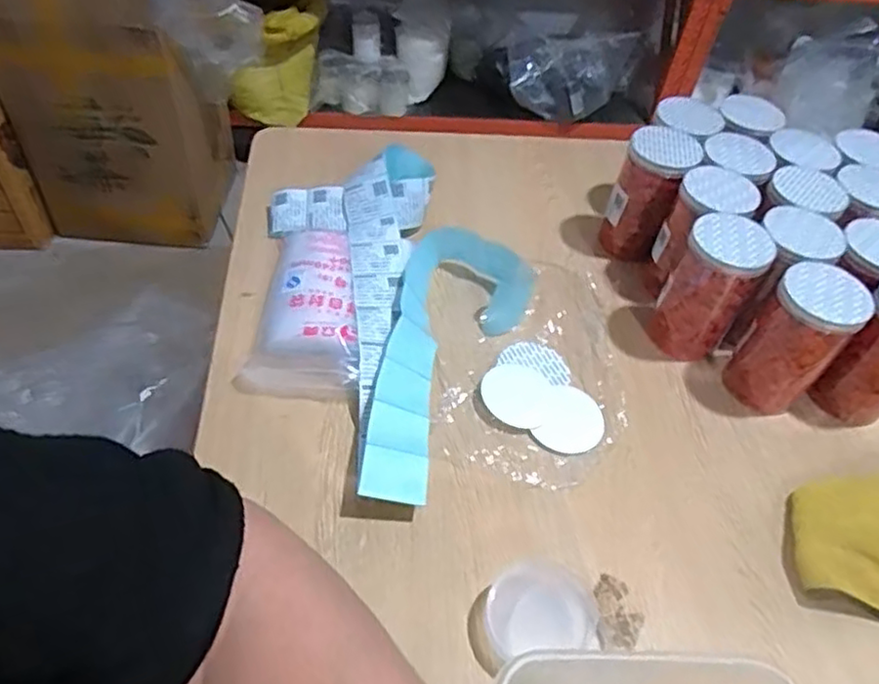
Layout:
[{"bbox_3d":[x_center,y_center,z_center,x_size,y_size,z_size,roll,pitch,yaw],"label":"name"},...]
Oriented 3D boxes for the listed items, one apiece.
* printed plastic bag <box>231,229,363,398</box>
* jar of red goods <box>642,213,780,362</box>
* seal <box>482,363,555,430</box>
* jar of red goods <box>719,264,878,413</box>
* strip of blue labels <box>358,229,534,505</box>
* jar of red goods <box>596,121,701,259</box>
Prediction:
[{"bbox_3d":[-0.146,-0.041,0.769,0.123,0.044,0.231,5,48,-2],"label":"printed plastic bag"},{"bbox_3d":[0.297,-0.058,0.744,0.082,0.156,0.082,4,48,-4],"label":"jar of red goods"},{"bbox_3d":[0.086,0.055,0.716,0.076,0.008,0.078,4,48,-4],"label":"seal"},{"bbox_3d":[0.369,0.000,0.707,0.081,0.162,0.081,4,48,-4],"label":"jar of red goods"},{"bbox_3d":[0.008,0.018,0.715,0.146,0.059,0.345,13,48,4],"label":"strip of blue labels"},{"bbox_3d":[0.255,-0.180,0.833,0.077,0.150,0.072,4,48,-4],"label":"jar of red goods"}]

